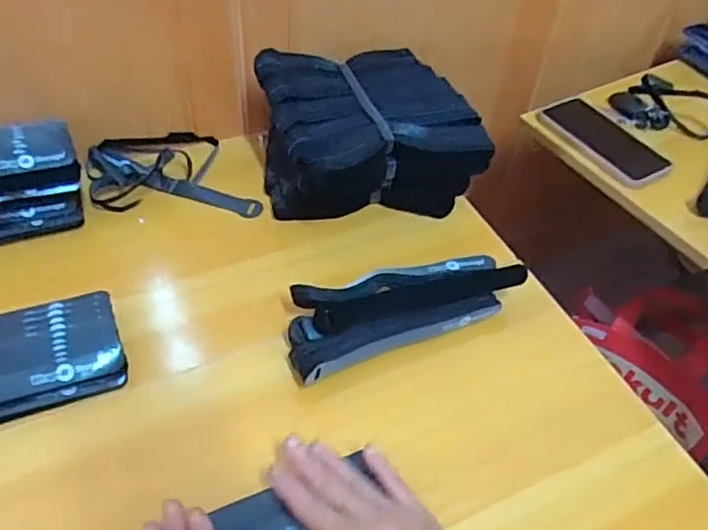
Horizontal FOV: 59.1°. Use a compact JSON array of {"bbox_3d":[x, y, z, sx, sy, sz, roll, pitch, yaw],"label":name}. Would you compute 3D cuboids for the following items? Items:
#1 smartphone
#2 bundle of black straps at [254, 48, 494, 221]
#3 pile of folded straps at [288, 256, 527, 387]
[{"bbox_3d":[0.307,-0.155,0.766,0.075,0.013,0.163,-24,55,-24],"label":"smartphone"},{"bbox_3d":[0.016,-0.140,0.666,0.215,0.116,0.149,-4,49,-8],"label":"bundle of black straps"},{"bbox_3d":[0.041,0.036,0.559,0.223,0.042,0.083,-19,53,-21],"label":"pile of folded straps"}]

